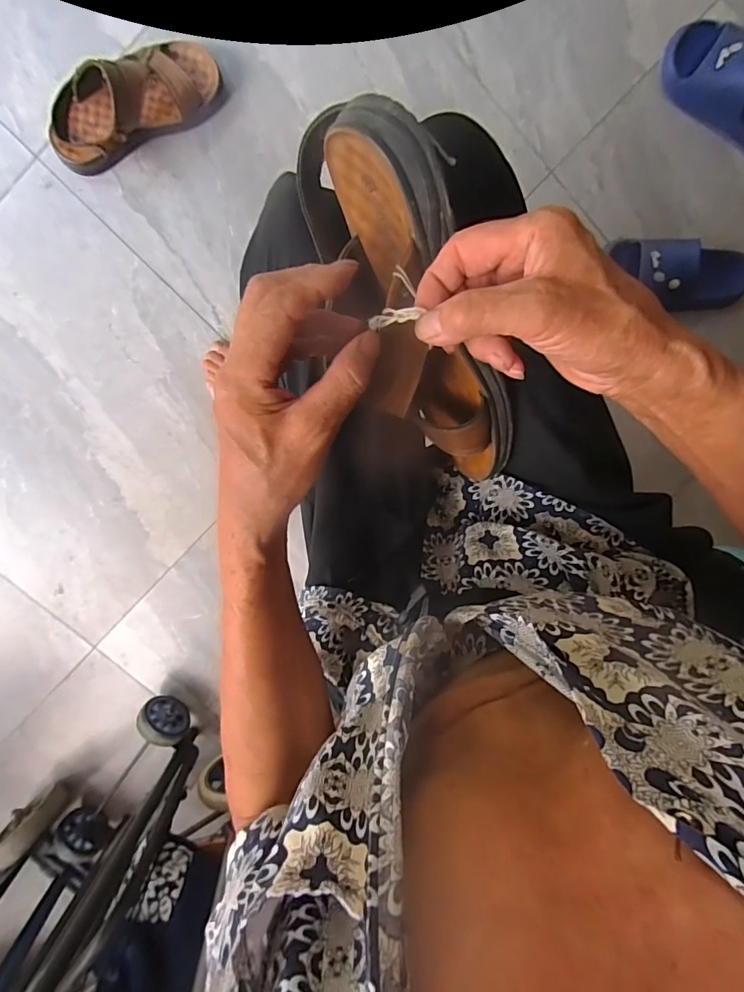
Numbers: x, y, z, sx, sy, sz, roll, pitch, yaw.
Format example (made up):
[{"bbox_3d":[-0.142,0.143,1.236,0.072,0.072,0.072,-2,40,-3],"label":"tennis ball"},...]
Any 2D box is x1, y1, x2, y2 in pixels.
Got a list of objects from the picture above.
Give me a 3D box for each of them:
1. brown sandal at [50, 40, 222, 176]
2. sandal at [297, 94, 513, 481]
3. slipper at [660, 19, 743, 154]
[{"bbox_3d":[-0.373,-0.614,0.718,0.285,0.096,0.112,-31,103,-3],"label":"brown sandal"},{"bbox_3d":[0.035,-0.121,0.345,0.078,0.088,0.270,-27,123,1],"label":"sandal"},{"bbox_3d":[0.615,-0.664,0.762,0.286,0.105,0.119,43,91,-13],"label":"slipper"}]

